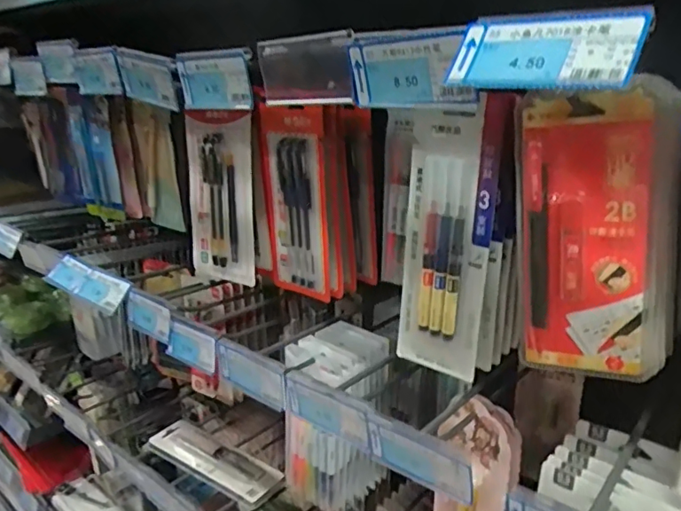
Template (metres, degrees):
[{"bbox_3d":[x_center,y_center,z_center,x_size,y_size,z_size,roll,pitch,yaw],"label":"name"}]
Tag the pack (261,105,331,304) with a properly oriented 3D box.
[{"bbox_3d":[-0.046,-0.051,0.544,0.082,0.190,0.019,15,27,33],"label":"pack"}]

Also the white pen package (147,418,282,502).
[{"bbox_3d":[-0.167,0.272,0.727,0.191,0.022,0.066,11,21,29],"label":"white pen package"}]

